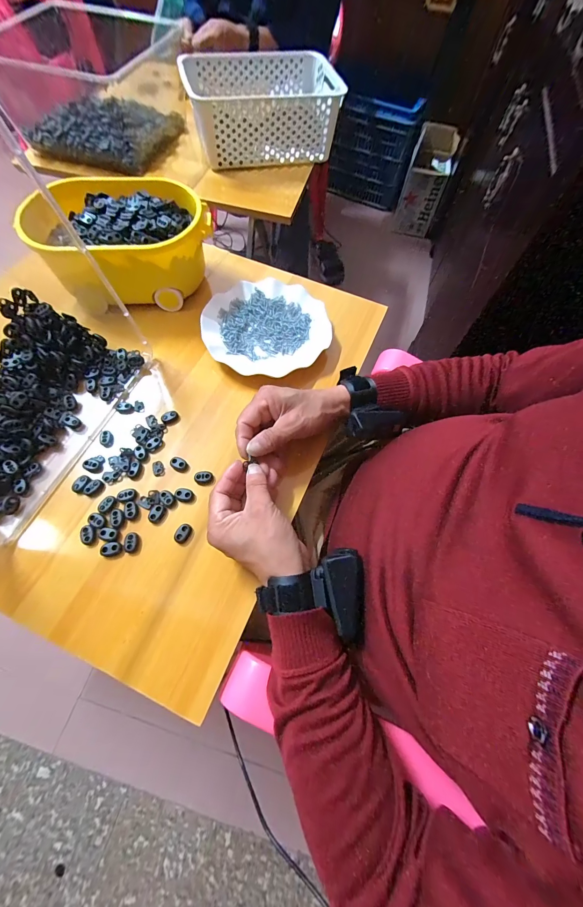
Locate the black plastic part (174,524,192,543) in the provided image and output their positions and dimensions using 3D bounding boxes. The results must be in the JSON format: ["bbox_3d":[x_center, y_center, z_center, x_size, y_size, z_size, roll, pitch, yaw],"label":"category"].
[{"bbox_3d":[-0.122,0.090,0.356,0.015,0.006,0.022,23,67,8],"label":"black plastic part"}]

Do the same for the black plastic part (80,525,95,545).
[{"bbox_3d":[-0.225,0.090,0.350,0.014,0.005,0.021,-14,67,-8],"label":"black plastic part"}]

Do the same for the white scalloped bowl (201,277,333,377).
[{"bbox_3d":[-0.035,-0.185,0.474,0.177,0.026,0.173,1,65,-2],"label":"white scalloped bowl"}]

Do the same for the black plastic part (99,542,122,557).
[{"bbox_3d":[-0.197,0.104,0.345,0.021,0.006,0.015,-7,66,-5],"label":"black plastic part"}]

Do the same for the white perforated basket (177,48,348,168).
[{"bbox_3d":[-0.045,-0.740,0.684,0.335,0.110,0.205,-15,67,-8],"label":"white perforated basket"}]

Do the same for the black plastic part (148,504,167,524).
[{"bbox_3d":[-0.154,0.069,0.362,0.016,0.005,0.021,22,67,8],"label":"black plastic part"}]

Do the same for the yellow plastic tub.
[{"bbox_3d":[-0.237,-0.304,0.477,0.232,0.110,0.154,-4,66,-4],"label":"yellow plastic tub"}]

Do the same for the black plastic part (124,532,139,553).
[{"bbox_3d":[-0.177,0.098,0.349,0.015,0.007,0.021,-1,66,-2],"label":"black plastic part"}]

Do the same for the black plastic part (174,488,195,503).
[{"bbox_3d":[-0.126,0.049,0.374,0.021,0.005,0.016,10,66,3],"label":"black plastic part"}]

